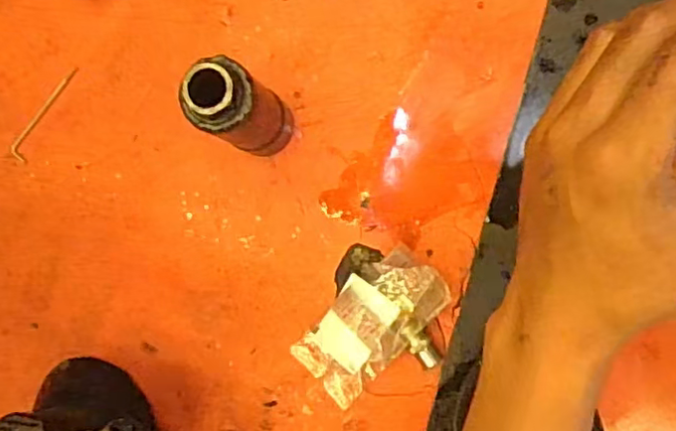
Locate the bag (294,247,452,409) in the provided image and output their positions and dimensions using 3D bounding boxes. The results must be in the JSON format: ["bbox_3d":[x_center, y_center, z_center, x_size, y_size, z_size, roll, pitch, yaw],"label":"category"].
[{"bbox_3d":[0.032,0.096,0.508,0.106,0.033,0.138,29,93,6],"label":"bag"}]

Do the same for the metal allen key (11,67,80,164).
[{"bbox_3d":[-0.267,-0.094,0.558,0.017,0.010,0.098,33,91,4],"label":"metal allen key"}]

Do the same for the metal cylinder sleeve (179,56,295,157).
[{"bbox_3d":[-0.068,-0.077,0.456,0.049,0.153,0.052,0,90,7],"label":"metal cylinder sleeve"}]

